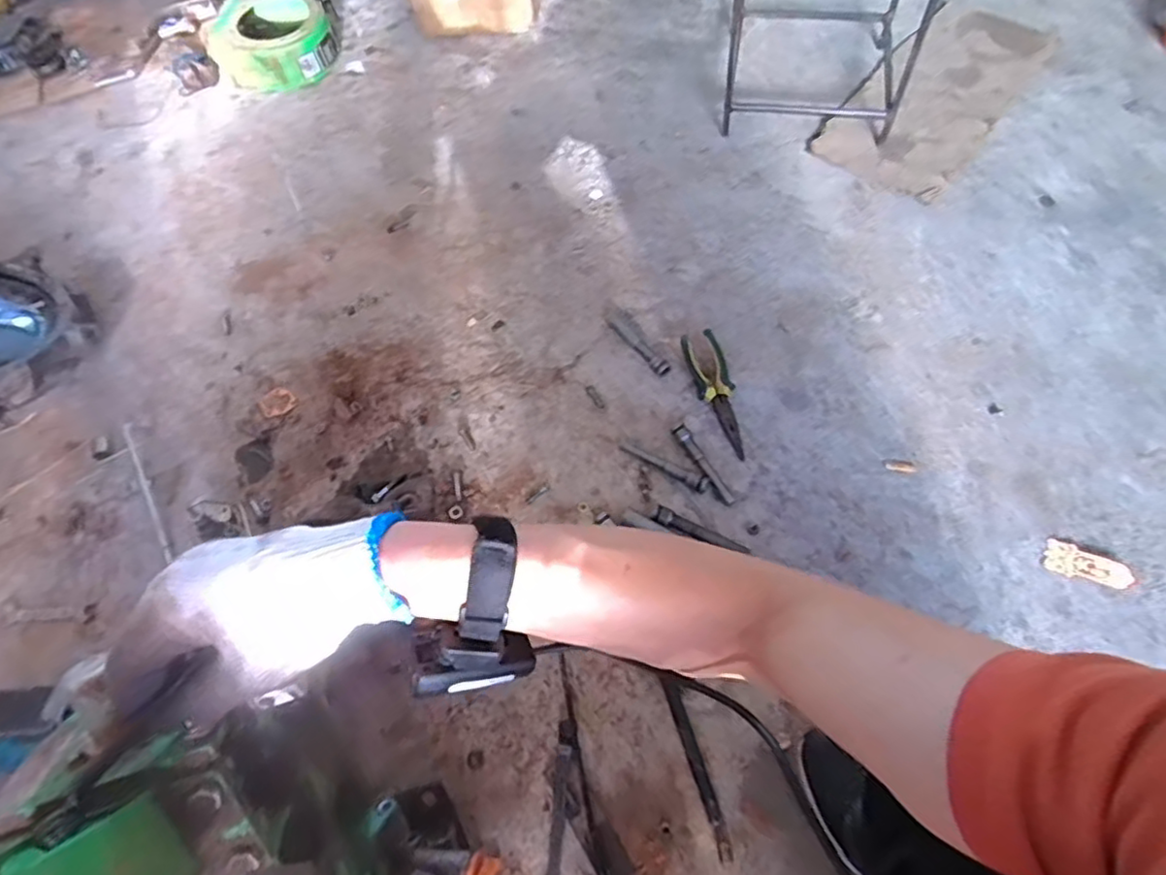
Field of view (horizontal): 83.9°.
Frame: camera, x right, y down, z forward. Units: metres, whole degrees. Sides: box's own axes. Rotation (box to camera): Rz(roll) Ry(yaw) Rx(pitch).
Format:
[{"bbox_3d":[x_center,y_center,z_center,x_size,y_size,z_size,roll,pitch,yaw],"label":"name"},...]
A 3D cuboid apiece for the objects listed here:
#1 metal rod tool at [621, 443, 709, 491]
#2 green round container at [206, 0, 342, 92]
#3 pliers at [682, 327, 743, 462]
[{"bbox_3d":[0.107,0.040,0.869,0.130,0.016,0.018,26,67,15],"label":"metal rod tool"},{"bbox_3d":[-0.631,-0.812,1.308,0.243,0.082,0.234,-1,63,2],"label":"green round container"},{"bbox_3d":[0.190,-0.064,0.912,0.054,0.025,0.195,-13,63,-4],"label":"pliers"}]

